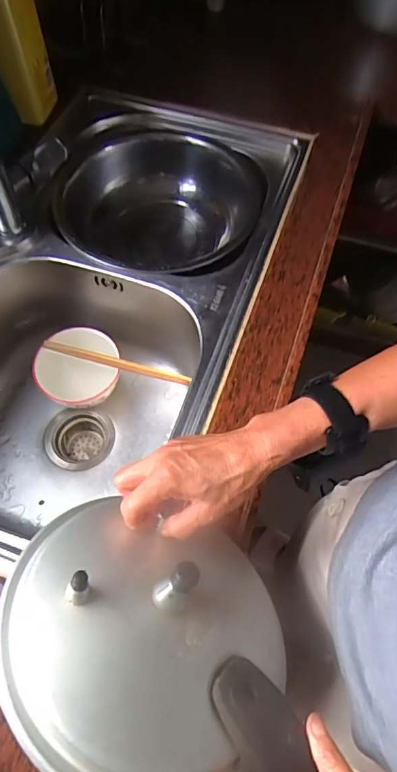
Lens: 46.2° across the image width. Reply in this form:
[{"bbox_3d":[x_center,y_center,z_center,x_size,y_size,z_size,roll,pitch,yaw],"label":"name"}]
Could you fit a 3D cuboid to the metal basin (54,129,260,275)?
[{"bbox_3d":[-0.049,-0.280,0.776,0.288,0.128,0.316,0,62,0],"label":"metal basin"}]

